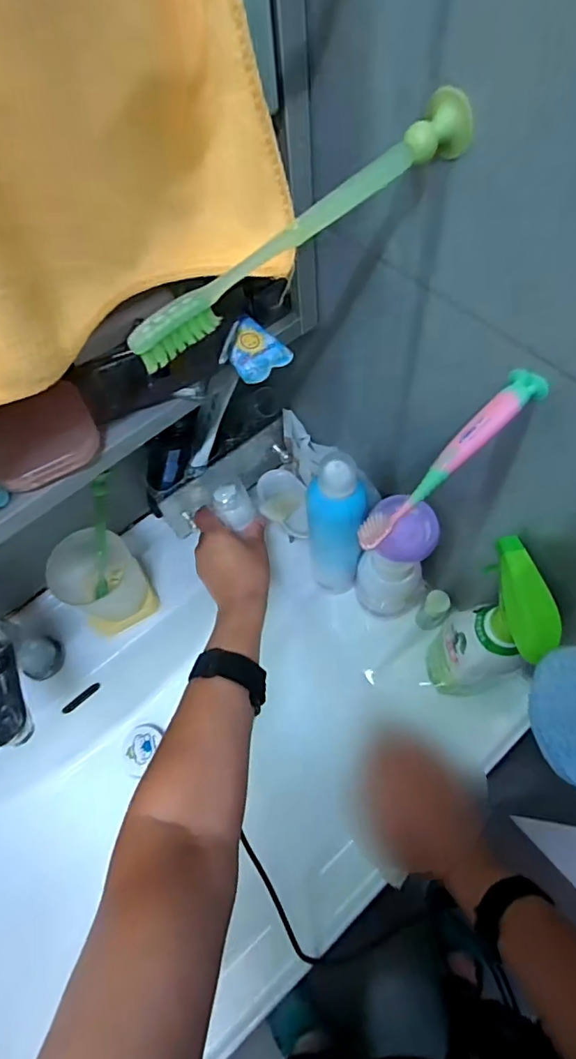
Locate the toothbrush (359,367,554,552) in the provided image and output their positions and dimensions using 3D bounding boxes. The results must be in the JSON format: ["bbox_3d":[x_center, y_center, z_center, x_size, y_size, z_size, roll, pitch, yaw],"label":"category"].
[{"bbox_3d":[0.095,-0.040,0.293,0.139,0.031,0.020,-40,67,-16],"label":"toothbrush"}]

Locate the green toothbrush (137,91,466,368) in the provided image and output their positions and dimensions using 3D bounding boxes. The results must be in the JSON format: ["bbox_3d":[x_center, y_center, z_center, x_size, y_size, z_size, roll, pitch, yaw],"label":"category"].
[{"bbox_3d":[0.008,-0.133,0.222,0.185,0.034,0.018,-37,66,-15],"label":"green toothbrush"}]

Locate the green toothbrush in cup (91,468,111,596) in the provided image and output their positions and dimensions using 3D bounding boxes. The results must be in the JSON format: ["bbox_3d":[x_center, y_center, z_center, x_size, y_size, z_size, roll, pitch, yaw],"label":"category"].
[{"bbox_3d":[-0.201,0.012,0.551,0.014,0.165,0.022,27,37,16],"label":"green toothbrush in cup"}]

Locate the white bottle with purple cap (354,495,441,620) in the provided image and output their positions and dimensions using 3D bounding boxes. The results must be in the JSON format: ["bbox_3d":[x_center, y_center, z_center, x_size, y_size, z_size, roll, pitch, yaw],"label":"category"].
[{"bbox_3d":[0.113,0.037,0.530,0.074,0.187,0.053,16,65,12],"label":"white bottle with purple cap"}]

